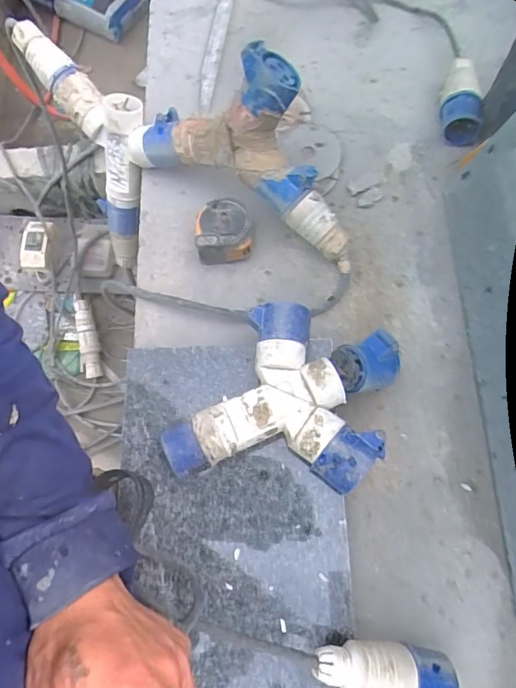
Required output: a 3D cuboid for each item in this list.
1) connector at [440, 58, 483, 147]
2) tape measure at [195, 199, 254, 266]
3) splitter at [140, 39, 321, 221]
[{"bbox_3d":[0.249,-0.302,0.578,0.043,0.041,0.114,5,73,5],"label":"connector"},{"bbox_3d":[-0.040,-0.134,0.563,0.067,0.040,0.066,-3,72,2],"label":"tape measure"},{"bbox_3d":[-0.027,-0.236,0.524,0.210,0.158,0.089,29,76,12],"label":"splitter"}]

